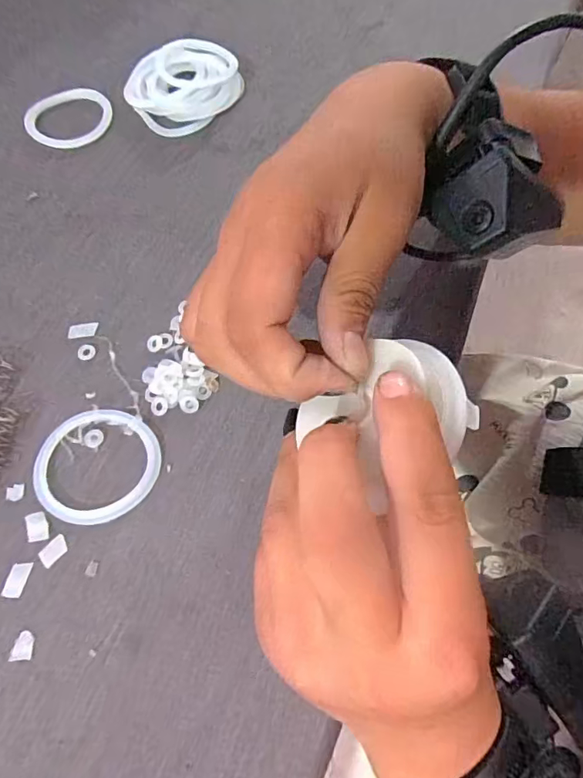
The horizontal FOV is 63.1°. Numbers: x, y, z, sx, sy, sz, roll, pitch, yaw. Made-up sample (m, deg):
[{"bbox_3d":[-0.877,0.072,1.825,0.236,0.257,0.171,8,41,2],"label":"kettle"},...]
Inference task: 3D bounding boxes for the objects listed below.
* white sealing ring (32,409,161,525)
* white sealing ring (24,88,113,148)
[{"bbox_3d":[-0.092,0.035,0.225,0.058,0.004,0.054,0,67,1],"label":"white sealing ring"},{"bbox_3d":[-0.151,-0.184,0.323,0.057,0.007,0.057,0,67,1],"label":"white sealing ring"}]

